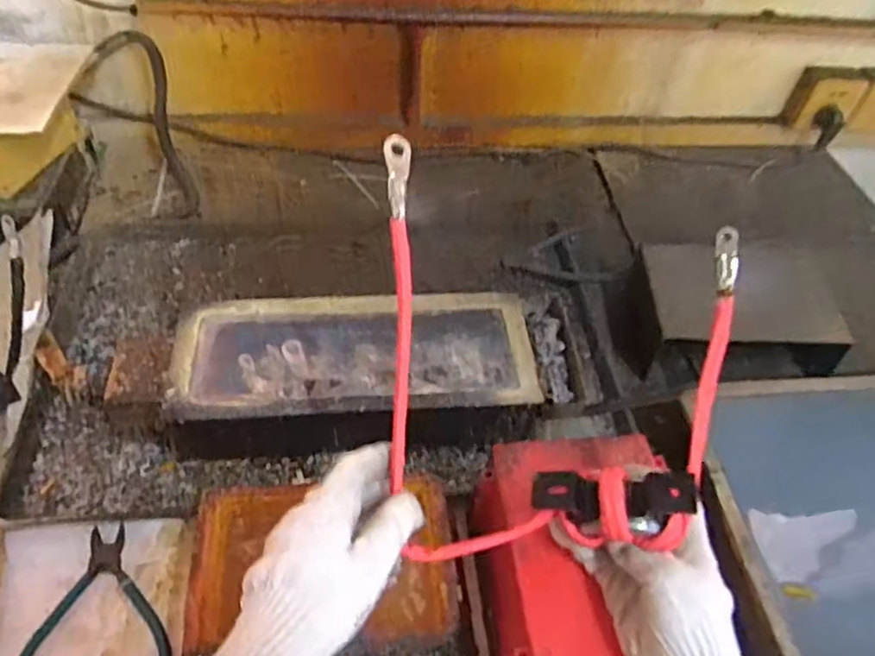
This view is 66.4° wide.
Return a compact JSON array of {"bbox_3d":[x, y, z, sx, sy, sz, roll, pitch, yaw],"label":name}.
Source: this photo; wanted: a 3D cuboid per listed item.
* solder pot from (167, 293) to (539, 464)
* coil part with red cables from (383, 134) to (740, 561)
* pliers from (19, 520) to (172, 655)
[{"bbox_3d":[-0.077,0.052,0.663,0.341,0.085,0.159,-2,49,-7],"label":"solder pot"},{"bbox_3d":[0.077,0.014,0.434,0.225,0.058,0.272,1,93,8],"label":"coil part with red cables"},{"bbox_3d":[-0.276,0.227,0.546,0.120,0.006,0.133,-6,50,-10],"label":"pliers"}]

